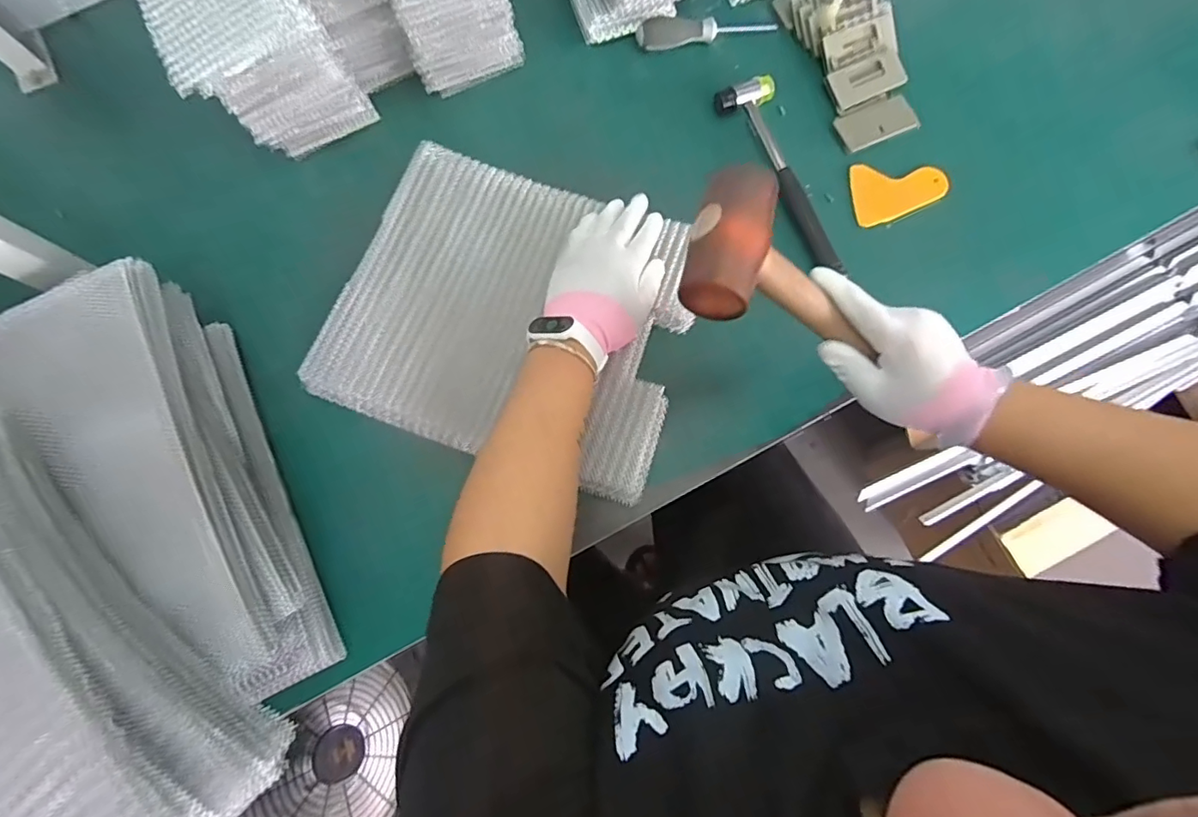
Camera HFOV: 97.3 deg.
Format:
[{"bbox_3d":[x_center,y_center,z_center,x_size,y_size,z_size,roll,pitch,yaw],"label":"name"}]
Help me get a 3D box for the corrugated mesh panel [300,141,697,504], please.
[{"bbox_3d":[-0.078,-0.093,0.512,0.322,0.021,0.277,19,78,4],"label":"corrugated mesh panel"}]

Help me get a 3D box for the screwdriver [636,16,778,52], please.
[{"bbox_3d":[0.122,-0.422,0.589,0.157,0.023,0.025,-5,77,-1],"label":"screwdriver"}]

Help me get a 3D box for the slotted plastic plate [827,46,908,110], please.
[{"bbox_3d":[0.298,-0.364,0.580,0.087,0.009,0.044,-23,78,-5],"label":"slotted plastic plate"}]

